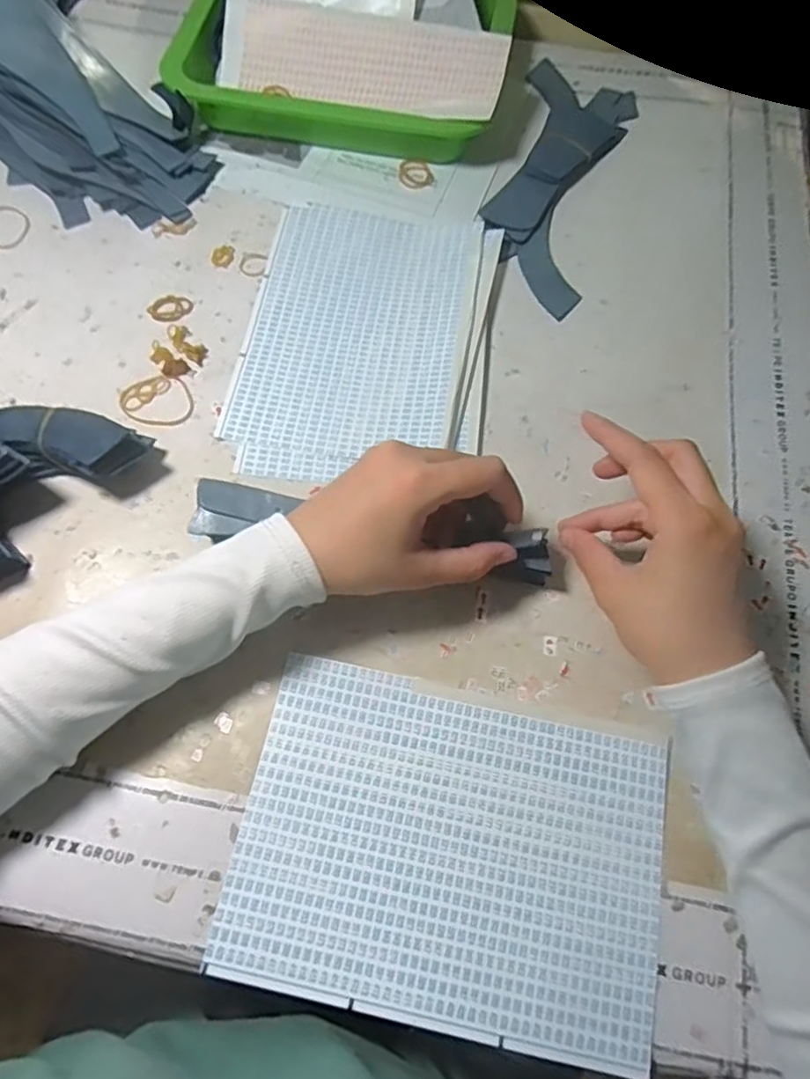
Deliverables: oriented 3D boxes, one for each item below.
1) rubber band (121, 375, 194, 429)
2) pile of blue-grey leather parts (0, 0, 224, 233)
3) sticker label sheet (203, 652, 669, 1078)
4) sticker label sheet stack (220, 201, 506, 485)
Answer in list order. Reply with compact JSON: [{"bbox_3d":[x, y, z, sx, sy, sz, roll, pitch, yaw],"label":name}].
[{"bbox_3d":[-0.158,-0.089,0.418,0.044,0.004,0.038,7,66,2],"label":"rubber band"},{"bbox_3d":[-0.278,-0.382,0.511,0.146,0.065,0.342,-26,69,-12],"label":"pile of blue-grey leather parts"},{"bbox_3d":[0.023,0.150,0.321,0.200,0.005,0.146,11,66,3],"label":"sticker label sheet"},{"bbox_3d":[-0.023,-0.139,0.443,0.162,0.010,0.223,8,66,2],"label":"sticker label sheet stack"}]

